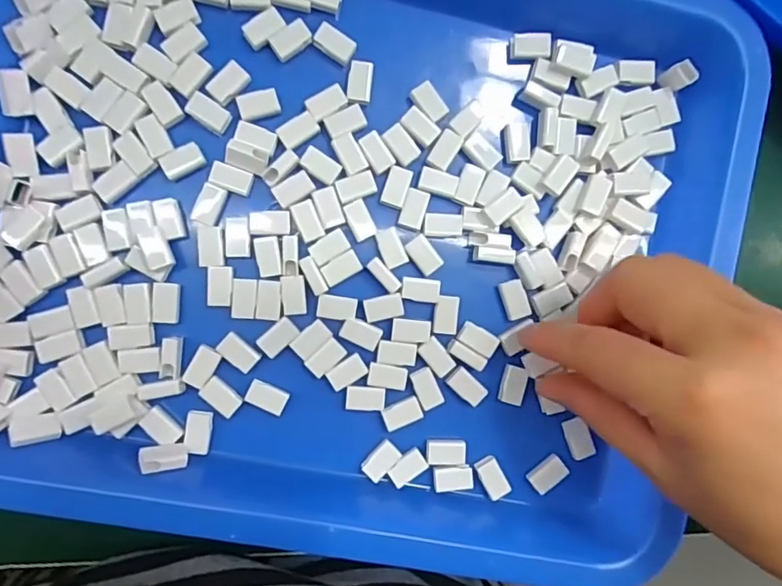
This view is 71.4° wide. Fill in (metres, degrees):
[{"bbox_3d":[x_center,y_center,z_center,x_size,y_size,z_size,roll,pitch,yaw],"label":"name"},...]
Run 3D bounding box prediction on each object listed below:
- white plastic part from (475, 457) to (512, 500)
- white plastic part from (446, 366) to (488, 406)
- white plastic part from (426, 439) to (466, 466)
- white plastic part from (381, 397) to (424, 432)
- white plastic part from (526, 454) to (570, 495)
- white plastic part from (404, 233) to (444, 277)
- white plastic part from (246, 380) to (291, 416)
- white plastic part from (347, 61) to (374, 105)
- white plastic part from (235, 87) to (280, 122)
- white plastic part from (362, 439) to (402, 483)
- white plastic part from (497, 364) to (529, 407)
[{"bbox_3d":[0.047,0.085,0.252,0.011,0.004,0.019,-30,94,-5],"label":"white plastic part"},{"bbox_3d":[0.035,0.043,0.249,0.018,0.004,0.011,43,86,-6],"label":"white plastic part"},{"bbox_3d":[0.026,0.073,0.249,0.018,0.004,0.011,0,91,-7],"label":"white plastic part"},{"bbox_3d":[0.005,0.055,0.247,0.018,0.004,0.011,-23,94,-6],"label":"white plastic part"},{"bbox_3d":[0.074,0.085,0.255,0.018,0.004,0.011,-39,95,-4],"label":"white plastic part"},{"bbox_3d":[0.016,-0.017,0.245,0.011,0.004,0.017,-37,95,-4],"label":"white plastic part"},{"bbox_3d":[-0.055,0.046,0.241,0.017,0.004,0.011,25,88,-7],"label":"white plastic part"},{"bbox_3d":[-0.013,-0.094,0.242,0.010,0.004,0.018,5,91,-7],"label":"white plastic part"},{"bbox_3d":[-0.058,-0.083,0.239,0.017,0.004,0.011,-17,93,-6],"label":"white plastic part"},{"bbox_3d":[-0.005,0.076,0.246,0.011,0.004,0.017,45,86,-6],"label":"white plastic part"},{"bbox_3d":[0.057,0.043,0.252,0.011,0.005,0.018,14,90,-7],"label":"white plastic part"}]

